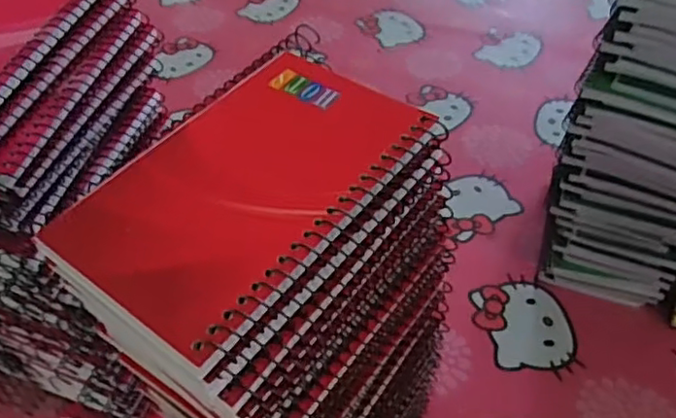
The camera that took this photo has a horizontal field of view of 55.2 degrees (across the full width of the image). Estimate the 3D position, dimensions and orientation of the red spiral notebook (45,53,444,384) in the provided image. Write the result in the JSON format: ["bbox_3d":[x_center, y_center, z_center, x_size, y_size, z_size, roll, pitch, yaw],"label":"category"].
[{"bbox_3d":[-0.031,-0.009,0.237,0.081,0.011,0.132,29,55,27],"label":"red spiral notebook"}]

